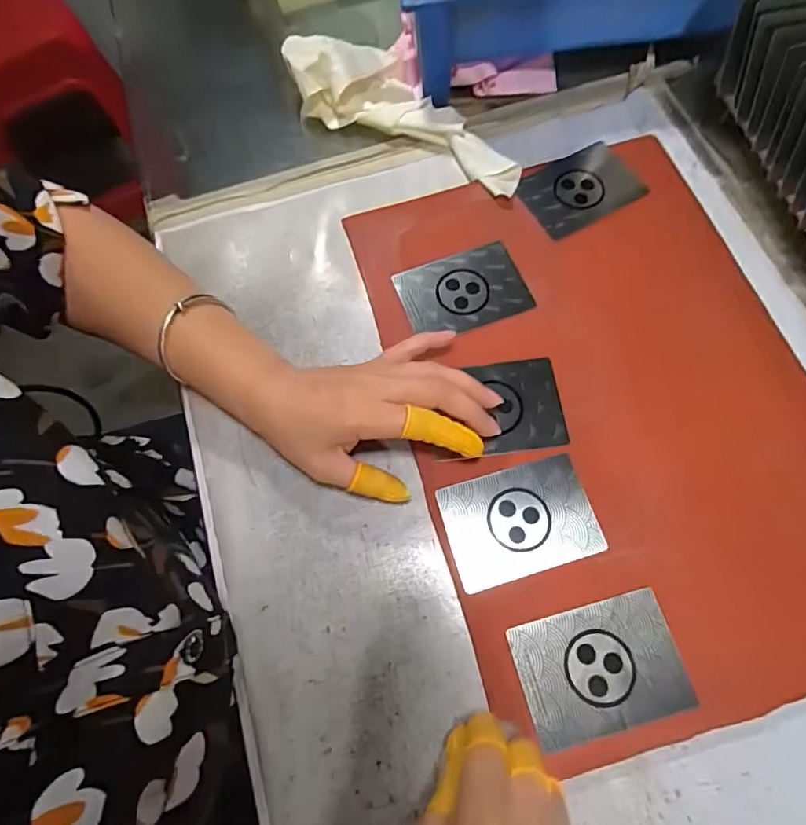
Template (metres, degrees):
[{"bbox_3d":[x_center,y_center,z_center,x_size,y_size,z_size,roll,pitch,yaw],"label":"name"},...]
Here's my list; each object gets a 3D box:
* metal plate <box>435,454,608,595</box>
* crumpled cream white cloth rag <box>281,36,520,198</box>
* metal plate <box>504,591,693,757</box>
[{"bbox_3d":[0.069,0.065,0.305,0.086,0.004,0.062,-17,70,1],"label":"metal plate"},{"bbox_3d":[0.007,-0.250,0.409,0.220,0.036,0.083,33,75,13],"label":"crumpled cream white cloth rag"},{"bbox_3d":[0.107,0.139,0.277,0.086,0.004,0.062,-15,70,-3],"label":"metal plate"}]

